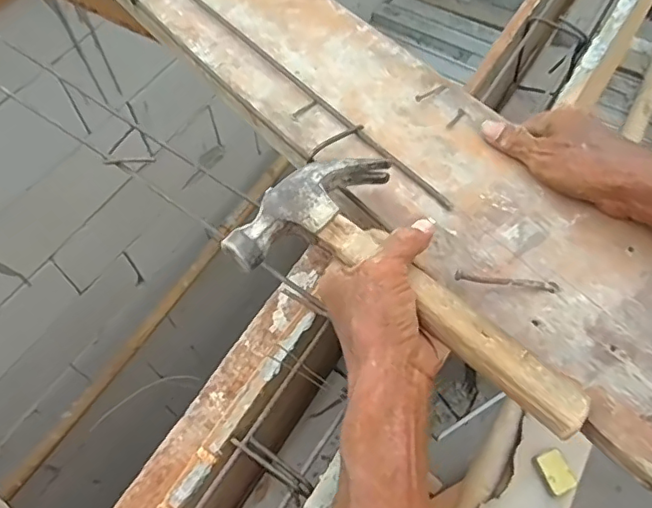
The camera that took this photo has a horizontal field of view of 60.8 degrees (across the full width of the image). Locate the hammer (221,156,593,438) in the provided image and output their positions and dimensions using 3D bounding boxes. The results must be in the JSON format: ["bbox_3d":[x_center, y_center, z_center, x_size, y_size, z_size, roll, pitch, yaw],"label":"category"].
[{"bbox_3d":[0.058,0.027,0.368,0.242,0.025,0.125,40,69,20],"label":"hammer"}]

